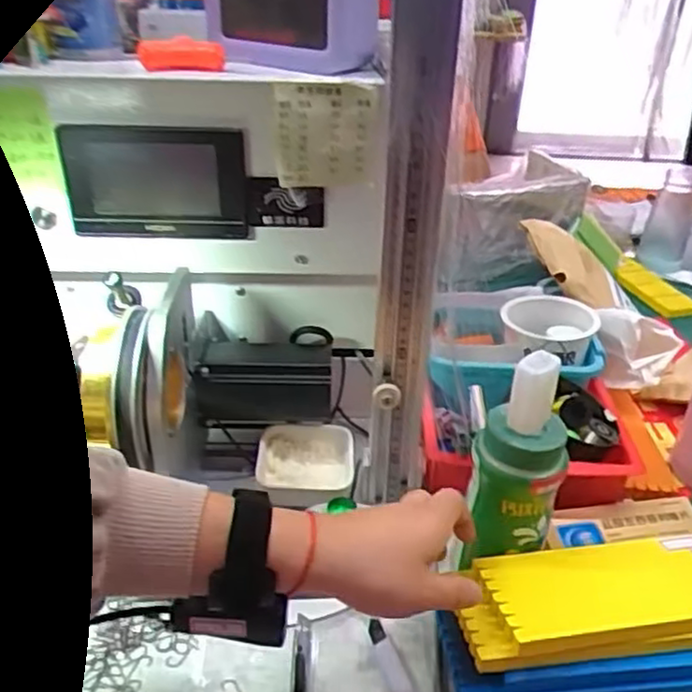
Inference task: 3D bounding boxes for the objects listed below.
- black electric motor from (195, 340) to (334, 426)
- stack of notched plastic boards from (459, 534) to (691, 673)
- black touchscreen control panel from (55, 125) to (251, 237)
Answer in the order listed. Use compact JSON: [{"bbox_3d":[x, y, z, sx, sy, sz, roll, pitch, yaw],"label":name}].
[{"bbox_3d":[-0.069,0.032,0.611,0.111,0.055,0.054,1,31,-2],"label":"black electric motor"},{"bbox_3d":[0.252,0.160,0.482,0.354,0.022,0.090,-3,32,-10],"label":"stack of notched plastic boards"},{"bbox_3d":[-0.144,-0.124,0.540,0.136,0.084,0.013,0,31,-3],"label":"black touchscreen control panel"}]

